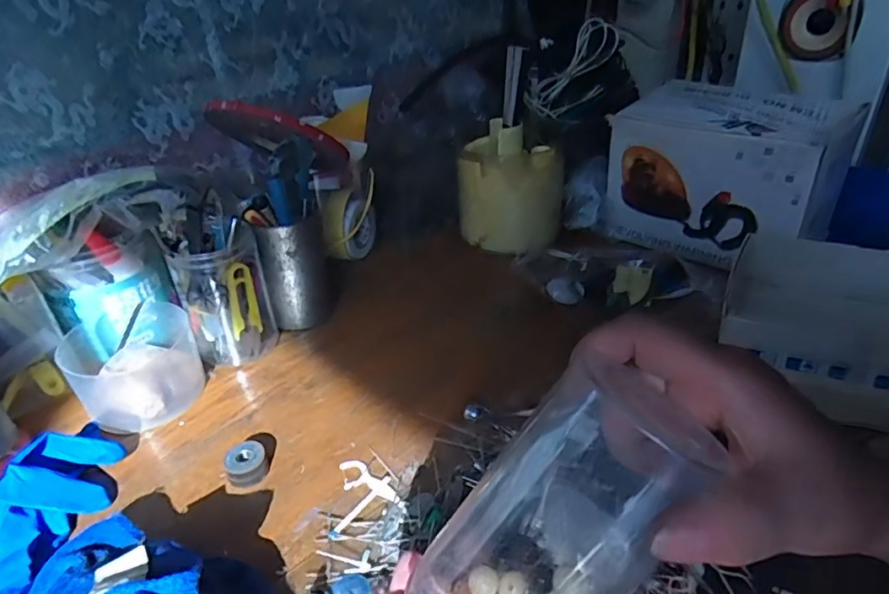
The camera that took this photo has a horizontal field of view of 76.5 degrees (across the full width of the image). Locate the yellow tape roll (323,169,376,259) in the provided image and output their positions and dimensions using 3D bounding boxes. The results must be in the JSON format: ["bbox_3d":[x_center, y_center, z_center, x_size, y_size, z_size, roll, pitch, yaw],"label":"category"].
[{"bbox_3d":[-0.103,-0.080,0.633,0.027,0.089,0.076,12,35,24],"label":"yellow tape roll"}]

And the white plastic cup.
[{"bbox_3d":[-0.260,0.058,0.477,0.094,0.065,0.099,-3,32,2],"label":"white plastic cup"}]

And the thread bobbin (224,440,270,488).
[{"bbox_3d":[-0.142,0.120,0.406,0.029,0.021,0.024,-19,35,-22],"label":"thread bobbin"}]

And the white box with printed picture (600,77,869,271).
[{"bbox_3d":[0.299,-0.132,0.607,0.143,0.143,0.205,-29,39,-34],"label":"white box with printed picture"}]

